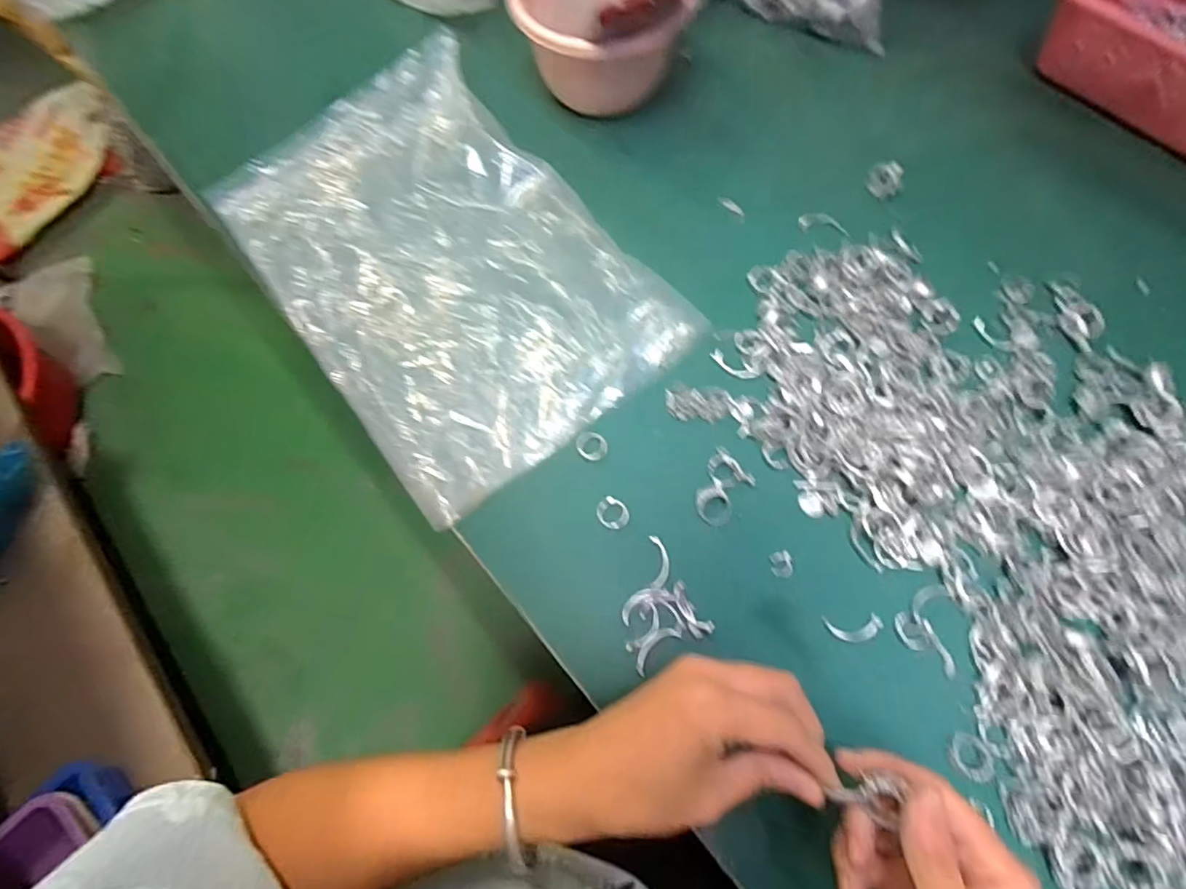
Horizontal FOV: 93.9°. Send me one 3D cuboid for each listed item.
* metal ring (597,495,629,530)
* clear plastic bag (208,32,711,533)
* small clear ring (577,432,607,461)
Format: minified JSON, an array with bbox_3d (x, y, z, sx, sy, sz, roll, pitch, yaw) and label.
[{"bbox_3d":[0.014,0.048,0.387,0.020,0.005,0.023,-38,74,-10],"label":"metal ring"},{"bbox_3d":[-0.122,-0.150,0.449,0.247,0.031,0.365,-36,74,-9],"label":"clear plastic bag"},{"bbox_3d":[-0.001,0.001,0.403,0.022,0.005,0.021,-1,71,2],"label":"small clear ring"}]

